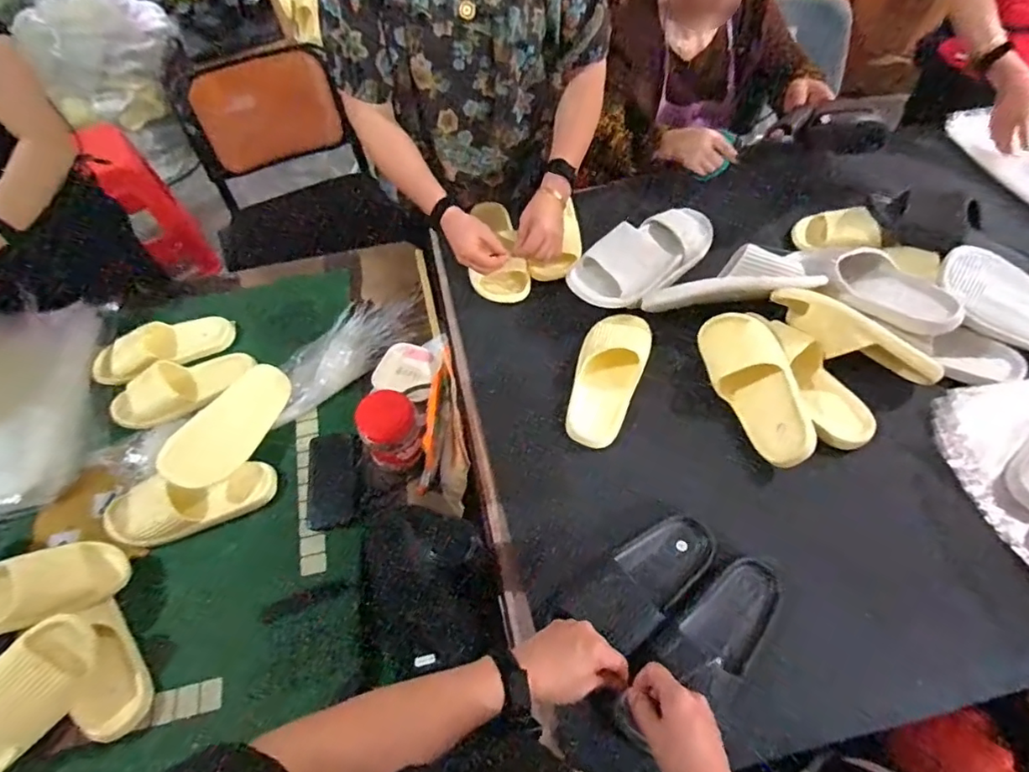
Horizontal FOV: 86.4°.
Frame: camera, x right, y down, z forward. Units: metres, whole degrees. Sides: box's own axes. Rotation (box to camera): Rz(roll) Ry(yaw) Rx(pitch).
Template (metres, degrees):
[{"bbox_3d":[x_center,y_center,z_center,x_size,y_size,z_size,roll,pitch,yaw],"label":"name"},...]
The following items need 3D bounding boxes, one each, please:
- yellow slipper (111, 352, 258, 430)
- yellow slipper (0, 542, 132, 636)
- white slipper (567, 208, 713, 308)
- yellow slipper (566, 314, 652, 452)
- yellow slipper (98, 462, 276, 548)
[{"bbox_3d":[-0.605,0.001,0.988,0.098,0.079,0.231,38,46,23],"label":"yellow slipper"},{"bbox_3d":[-0.659,0.277,0.715,0.252,0.061,0.092,-16,56,-33],"label":"yellow slipper"},{"bbox_3d":[0.225,-0.228,0.957,0.301,0.107,0.116,-40,65,-20],"label":"white slipper"},{"bbox_3d":[0.149,-0.016,0.866,0.101,0.050,0.230,13,60,11],"label":"yellow slipper"},{"bbox_3d":[-0.511,0.182,0.859,0.246,0.077,0.088,-16,59,-7],"label":"yellow slipper"}]

